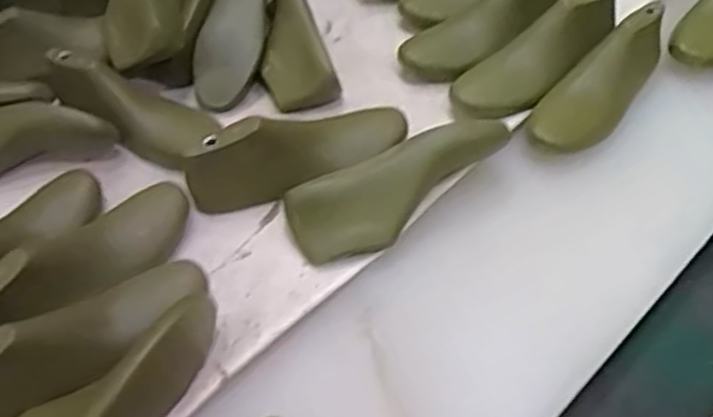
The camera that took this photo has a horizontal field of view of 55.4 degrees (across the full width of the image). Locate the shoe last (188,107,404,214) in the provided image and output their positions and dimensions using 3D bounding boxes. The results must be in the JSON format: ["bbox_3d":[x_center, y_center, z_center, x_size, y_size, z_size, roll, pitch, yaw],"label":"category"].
[{"bbox_3d":[-0.065,-0.071,0.740,0.245,0.082,0.082,-11,54,-4],"label":"shoe last"}]

